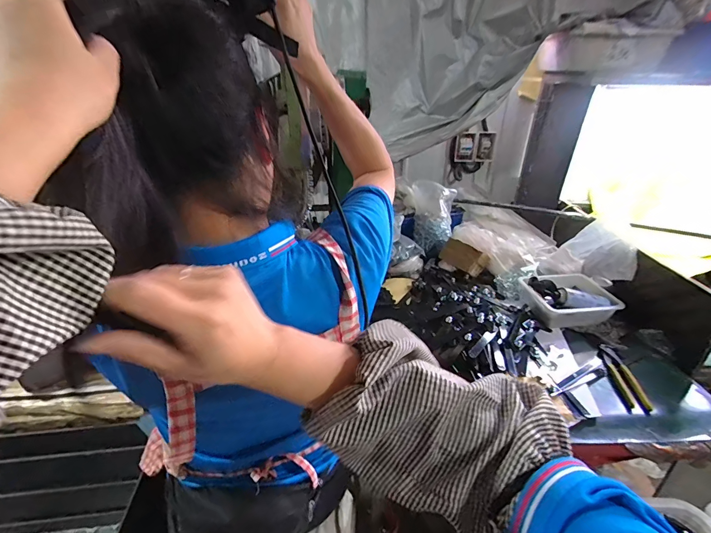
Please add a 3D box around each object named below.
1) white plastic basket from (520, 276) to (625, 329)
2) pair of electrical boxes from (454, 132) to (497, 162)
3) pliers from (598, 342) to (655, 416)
[{"bbox_3d":[0.664,0.092,1.135,0.269,0.076,0.215,-4,28,-8],"label":"white plastic basket"},{"bbox_3d":[0.593,-0.602,1.806,0.185,0.147,0.055,2,39,8],"label":"pair of electrical boxes"},{"bbox_3d":[0.660,0.276,0.905,0.069,0.029,0.219,2,28,4],"label":"pliers"}]

